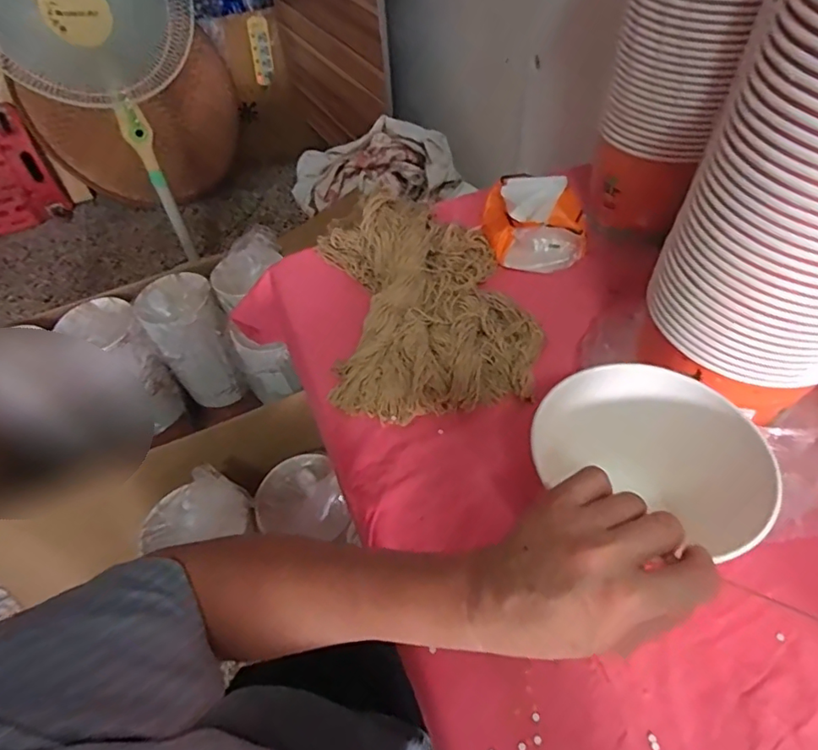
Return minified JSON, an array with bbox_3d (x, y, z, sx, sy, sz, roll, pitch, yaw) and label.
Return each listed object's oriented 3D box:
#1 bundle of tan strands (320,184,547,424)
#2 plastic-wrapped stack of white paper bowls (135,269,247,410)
[{"bbox_3d":[0.014,-0.105,0.647,0.224,0.063,0.331,-8,52,-2],"label":"bundle of tan strands"},{"bbox_3d":[-0.495,-0.069,1.260,0.154,0.301,0.174,-26,54,-16],"label":"plastic-wrapped stack of white paper bowls"}]

